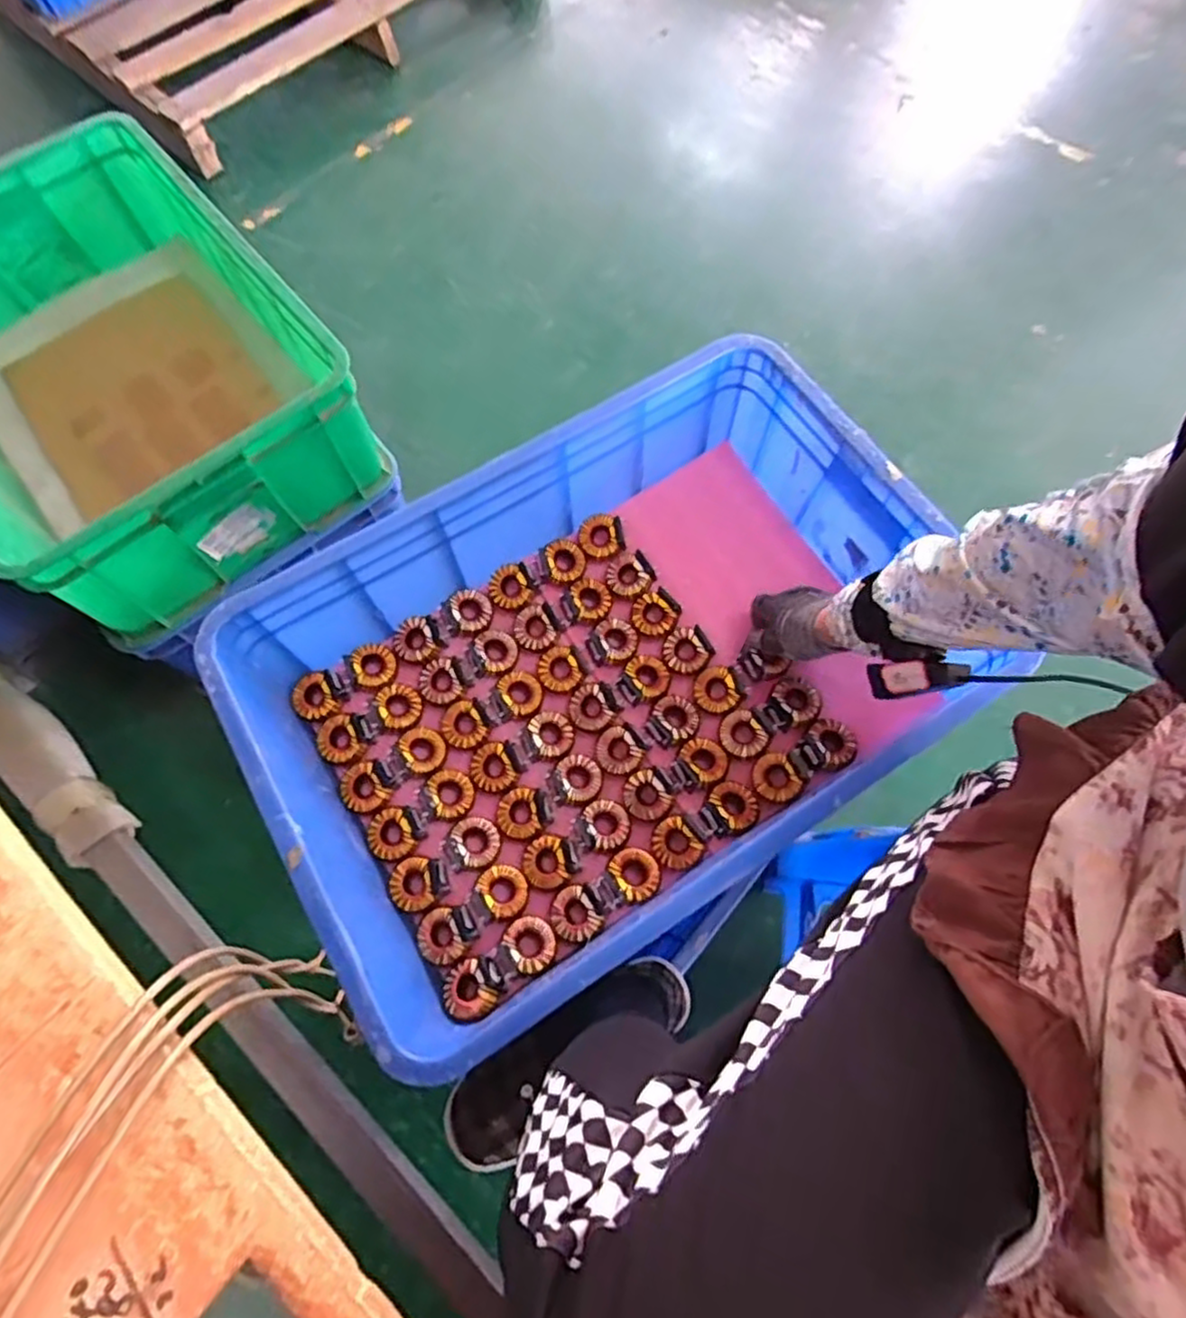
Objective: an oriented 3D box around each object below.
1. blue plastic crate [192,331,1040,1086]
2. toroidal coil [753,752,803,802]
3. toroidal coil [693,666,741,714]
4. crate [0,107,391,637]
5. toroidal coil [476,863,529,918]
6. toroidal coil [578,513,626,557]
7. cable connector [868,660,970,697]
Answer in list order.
[{"bbox_3d":[0.012,0.010,0.659,0.592,0.158,0.407,-31,73,-10],"label":"blue plastic crate"},{"bbox_3d":[0.174,0.112,0.674,0.039,0.015,0.047,-21,71,-7],"label":"toroidal coil"},{"bbox_3d":[0.127,0.032,0.723,0.047,0.019,0.043,0,70,0],"label":"toroidal coil"},{"bbox_3d":[-0.596,-0.362,0.900,0.411,0.204,0.592,-38,74,-12],"label":"crate"},{"bbox_3d":[-0.082,0.214,0.658,0.041,0.014,0.047,-32,73,-11],"label":"toroidal coil"},{"bbox_3d":[0.009,-0.140,0.781,0.049,0.020,0.048,0,70,0],"label":"toroidal coil"},{"bbox_3d":[0.247,0.014,0.543,0.015,0.076,0.025,-21,97,-40],"label":"cable connector"}]

